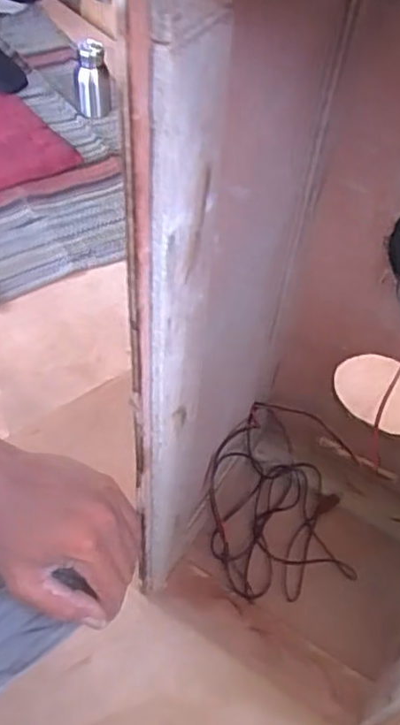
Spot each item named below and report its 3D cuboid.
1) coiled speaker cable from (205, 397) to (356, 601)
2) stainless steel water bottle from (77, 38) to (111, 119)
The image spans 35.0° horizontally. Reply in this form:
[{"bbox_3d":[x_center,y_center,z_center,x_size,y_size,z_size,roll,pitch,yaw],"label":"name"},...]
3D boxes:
[{"bbox_3d":[0.086,0.140,0.695,0.152,0.107,0.204,5,49,0],"label":"coiled speaker cable"},{"bbox_3d":[-0.214,-0.559,1.267,0.067,0.136,0.064,-2,49,-6],"label":"stainless steel water bottle"}]

